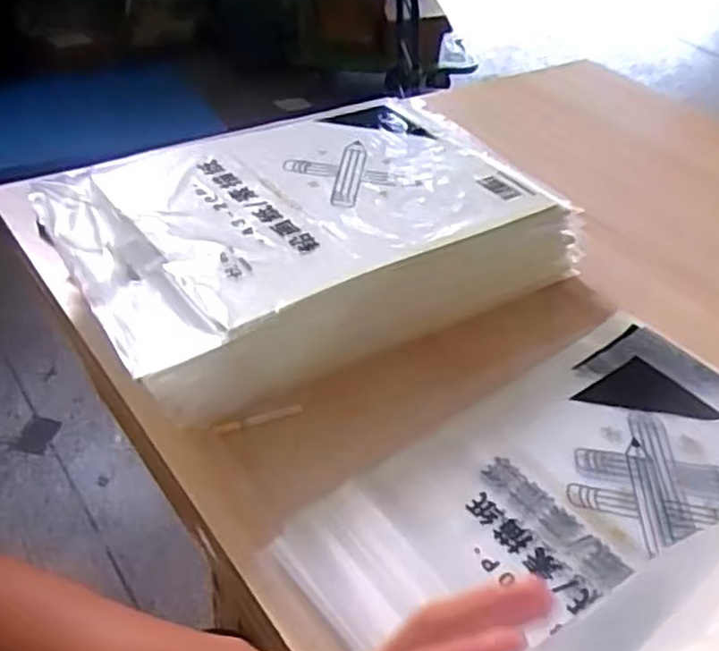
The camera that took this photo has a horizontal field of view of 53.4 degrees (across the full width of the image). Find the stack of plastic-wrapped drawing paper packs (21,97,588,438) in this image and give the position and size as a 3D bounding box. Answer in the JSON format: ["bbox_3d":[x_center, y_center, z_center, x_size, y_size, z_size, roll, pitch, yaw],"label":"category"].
[{"bbox_3d":[-0.049,-0.095,0.781,0.485,0.115,0.323,-20,47,-29],"label":"stack of plastic-wrapped drawing paper packs"}]

